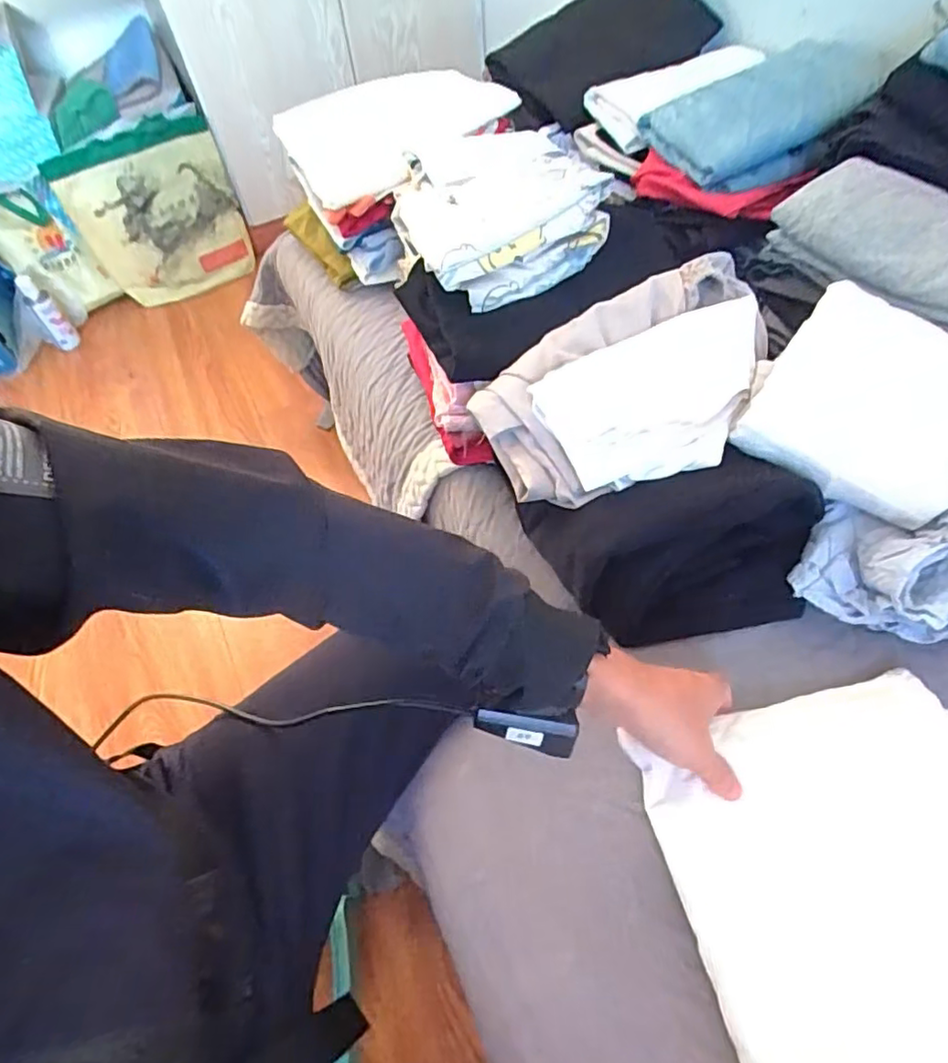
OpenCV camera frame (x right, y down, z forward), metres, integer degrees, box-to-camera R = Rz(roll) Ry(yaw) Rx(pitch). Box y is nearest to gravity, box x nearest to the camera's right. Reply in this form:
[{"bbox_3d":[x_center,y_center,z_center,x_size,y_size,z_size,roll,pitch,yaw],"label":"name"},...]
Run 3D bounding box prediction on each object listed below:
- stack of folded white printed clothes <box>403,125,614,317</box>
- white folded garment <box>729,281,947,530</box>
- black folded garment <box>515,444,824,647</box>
[{"bbox_3d":[0.030,-0.325,0.627,0.200,0.060,0.173,-26,57,-12],"label":"stack of folded white printed clothes"},{"bbox_3d":[0.327,-0.106,0.499,0.162,0.031,0.163,30,88,15],"label":"white folded garment"},{"bbox_3d":[0.169,0.006,0.523,0.233,0.098,0.152,-9,55,-1],"label":"black folded garment"}]

